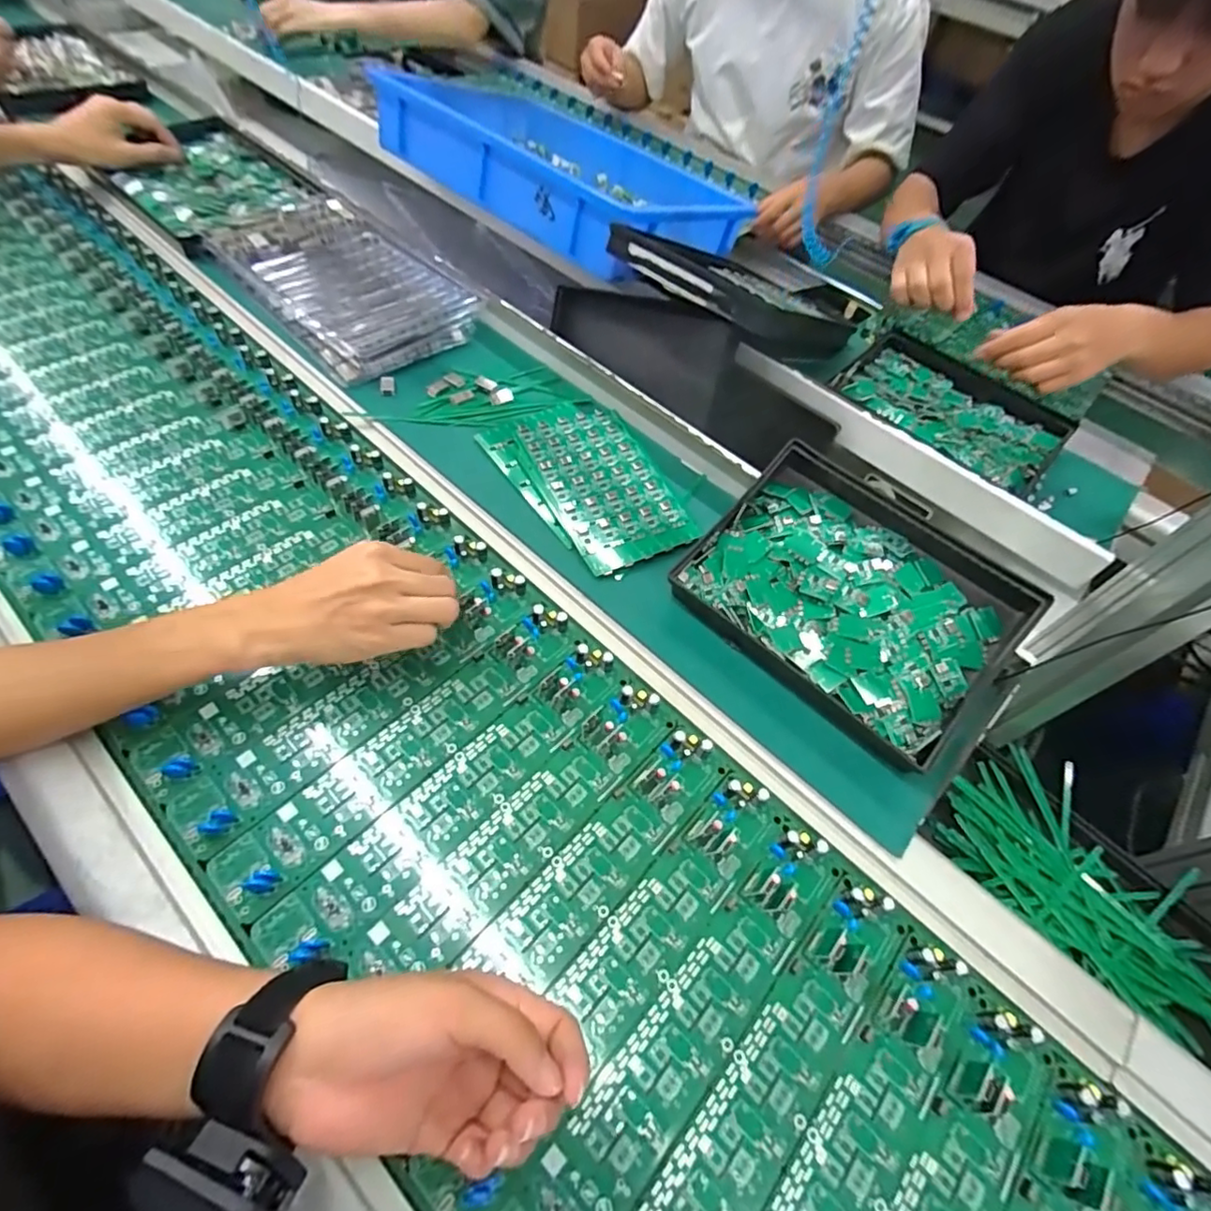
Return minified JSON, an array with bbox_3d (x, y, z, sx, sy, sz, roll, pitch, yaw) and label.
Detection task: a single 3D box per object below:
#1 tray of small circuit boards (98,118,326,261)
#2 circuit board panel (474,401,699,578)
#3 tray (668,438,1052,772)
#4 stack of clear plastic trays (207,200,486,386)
[{"bbox_3d":[-0.488,-0.522,0.727,0.178,0.028,0.307,-36,67,-29],"label":"tray of small circuit boards"},{"bbox_3d":[-0.015,-0.118,0.548,0.130,0.010,0.203,-24,63,-18],"label":"circuit board panel"},{"bbox_3d":[0.188,-0.007,0.462,0.225,0.060,0.170,41,64,19],"label":"tray"},{"bbox_3d":[-0.286,-0.358,0.655,0.170,0.034,0.289,-35,66,-28],"label":"stack of clear plastic trays"}]

